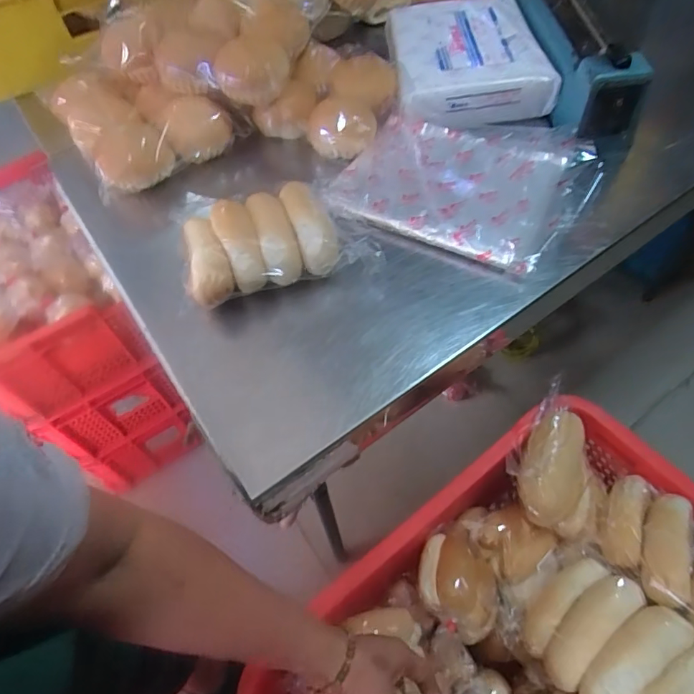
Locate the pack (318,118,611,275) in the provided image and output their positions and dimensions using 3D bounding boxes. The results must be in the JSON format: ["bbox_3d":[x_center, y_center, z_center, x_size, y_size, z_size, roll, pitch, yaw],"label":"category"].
[{"bbox_3d":[0.132,-0.193,0.564,0.261,0.023,0.217,21,60,18],"label":"pack"}]

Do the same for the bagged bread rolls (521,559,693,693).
[{"bbox_3d":[0.256,0.293,0.477,0.126,0.054,0.142,-35,60,-17],"label":"bagged bread rolls"}]

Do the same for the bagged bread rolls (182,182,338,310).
[{"bbox_3d":[-0.093,-0.109,0.508,0.158,0.052,0.126,-14,56,-4],"label":"bagged bread rolls"}]

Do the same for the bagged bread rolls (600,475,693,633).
[{"bbox_3d":[0.357,0.224,0.508,0.127,0.044,0.191,-37,60,-18],"label":"bagged bread rolls"}]

